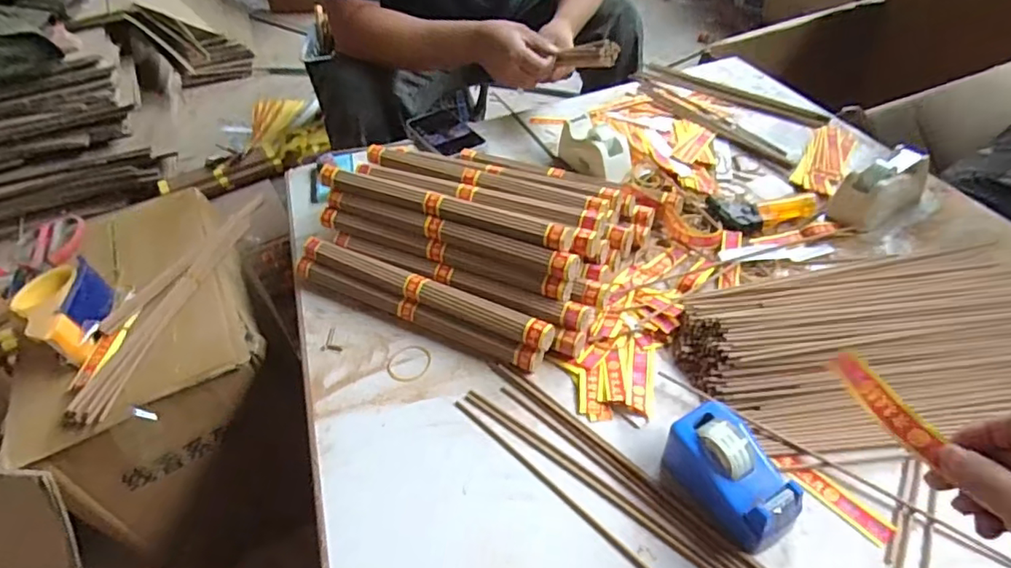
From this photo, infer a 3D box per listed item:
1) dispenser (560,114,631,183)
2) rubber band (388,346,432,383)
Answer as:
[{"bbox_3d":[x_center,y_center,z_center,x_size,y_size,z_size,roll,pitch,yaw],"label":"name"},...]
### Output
[{"bbox_3d":[0.119,-0.184,0.781,0.055,0.061,0.120,-26,47,-18],"label":"dispenser"},{"bbox_3d":[-0.098,0.081,0.584,0.041,0.004,0.045,-4,45,4],"label":"rubber band"}]

